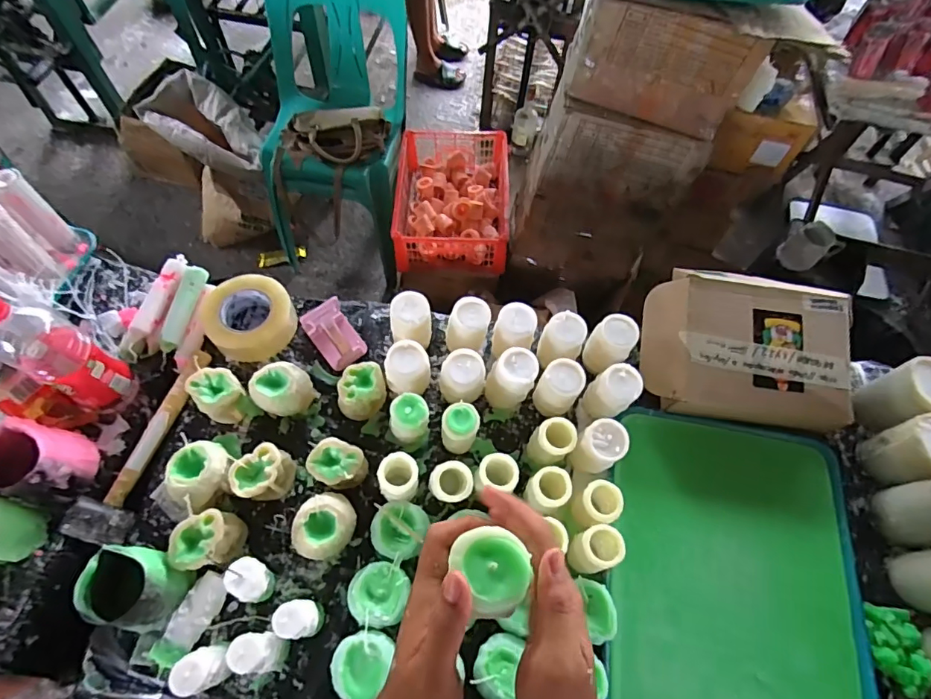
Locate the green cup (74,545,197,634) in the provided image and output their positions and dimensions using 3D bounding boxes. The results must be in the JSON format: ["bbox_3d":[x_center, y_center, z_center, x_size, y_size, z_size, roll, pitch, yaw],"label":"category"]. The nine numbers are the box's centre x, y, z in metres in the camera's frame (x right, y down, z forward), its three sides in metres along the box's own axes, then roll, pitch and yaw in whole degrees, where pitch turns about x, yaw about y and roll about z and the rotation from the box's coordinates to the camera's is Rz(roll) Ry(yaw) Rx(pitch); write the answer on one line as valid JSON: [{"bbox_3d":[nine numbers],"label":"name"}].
[{"bbox_3d":[-0.391,0.287,0.601,0.080,0.111,0.084,1,64,-3],"label":"green cup"}]

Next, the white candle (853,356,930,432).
[{"bbox_3d":[0.675,0.075,0.771,0.083,0.114,0.084,-15,65,-11],"label":"white candle"}]

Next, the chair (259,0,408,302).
[{"bbox_3d":[-0.346,-0.612,1.432,0.477,0.723,0.532,15,64,4],"label":"chair"}]

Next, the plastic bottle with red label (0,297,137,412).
[{"bbox_3d":[-0.538,0.004,0.651,0.092,0.242,0.078,25,65,9],"label":"plastic bottle with red label"}]

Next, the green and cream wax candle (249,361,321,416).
[{"bbox_3d":[-0.269,0.065,0.740,0.072,0.083,0.074,1,64,-3],"label":"green and cream wax candle"}]

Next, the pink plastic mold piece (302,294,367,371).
[{"bbox_3d":[-0.205,-0.027,0.781,0.069,0.085,0.087,-32,70,-18],"label":"pink plastic mold piece"}]

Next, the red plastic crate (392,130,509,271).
[{"bbox_3d":[-0.037,-0.447,1.472,0.317,0.127,0.450,3,63,-2],"label":"red plastic crate"}]

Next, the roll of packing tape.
[{"bbox_3d":[-0.350,-0.056,0.803,0.130,0.055,0.143,1,64,-3],"label":"roll of packing tape"}]

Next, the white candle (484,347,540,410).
[{"bbox_3d":[0.068,0.049,0.750,0.064,0.105,0.062,1,64,-3],"label":"white candle"}]

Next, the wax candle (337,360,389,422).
[{"bbox_3d":[-0.152,0.064,0.748,0.066,0.075,0.068,1,64,-3],"label":"wax candle"}]

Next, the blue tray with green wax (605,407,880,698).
[{"bbox_3d":[0.375,0.310,0.687,0.334,0.026,0.443,11,63,2],"label":"blue tray with green wax"}]

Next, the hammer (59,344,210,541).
[{"bbox_3d":[-0.448,0.129,0.716,0.070,0.041,0.293,19,64,6],"label":"hammer"}]

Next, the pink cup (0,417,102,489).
[{"bbox_3d":[-0.556,0.145,0.656,0.083,0.111,0.086,8,63,0],"label":"pink cup"}]

